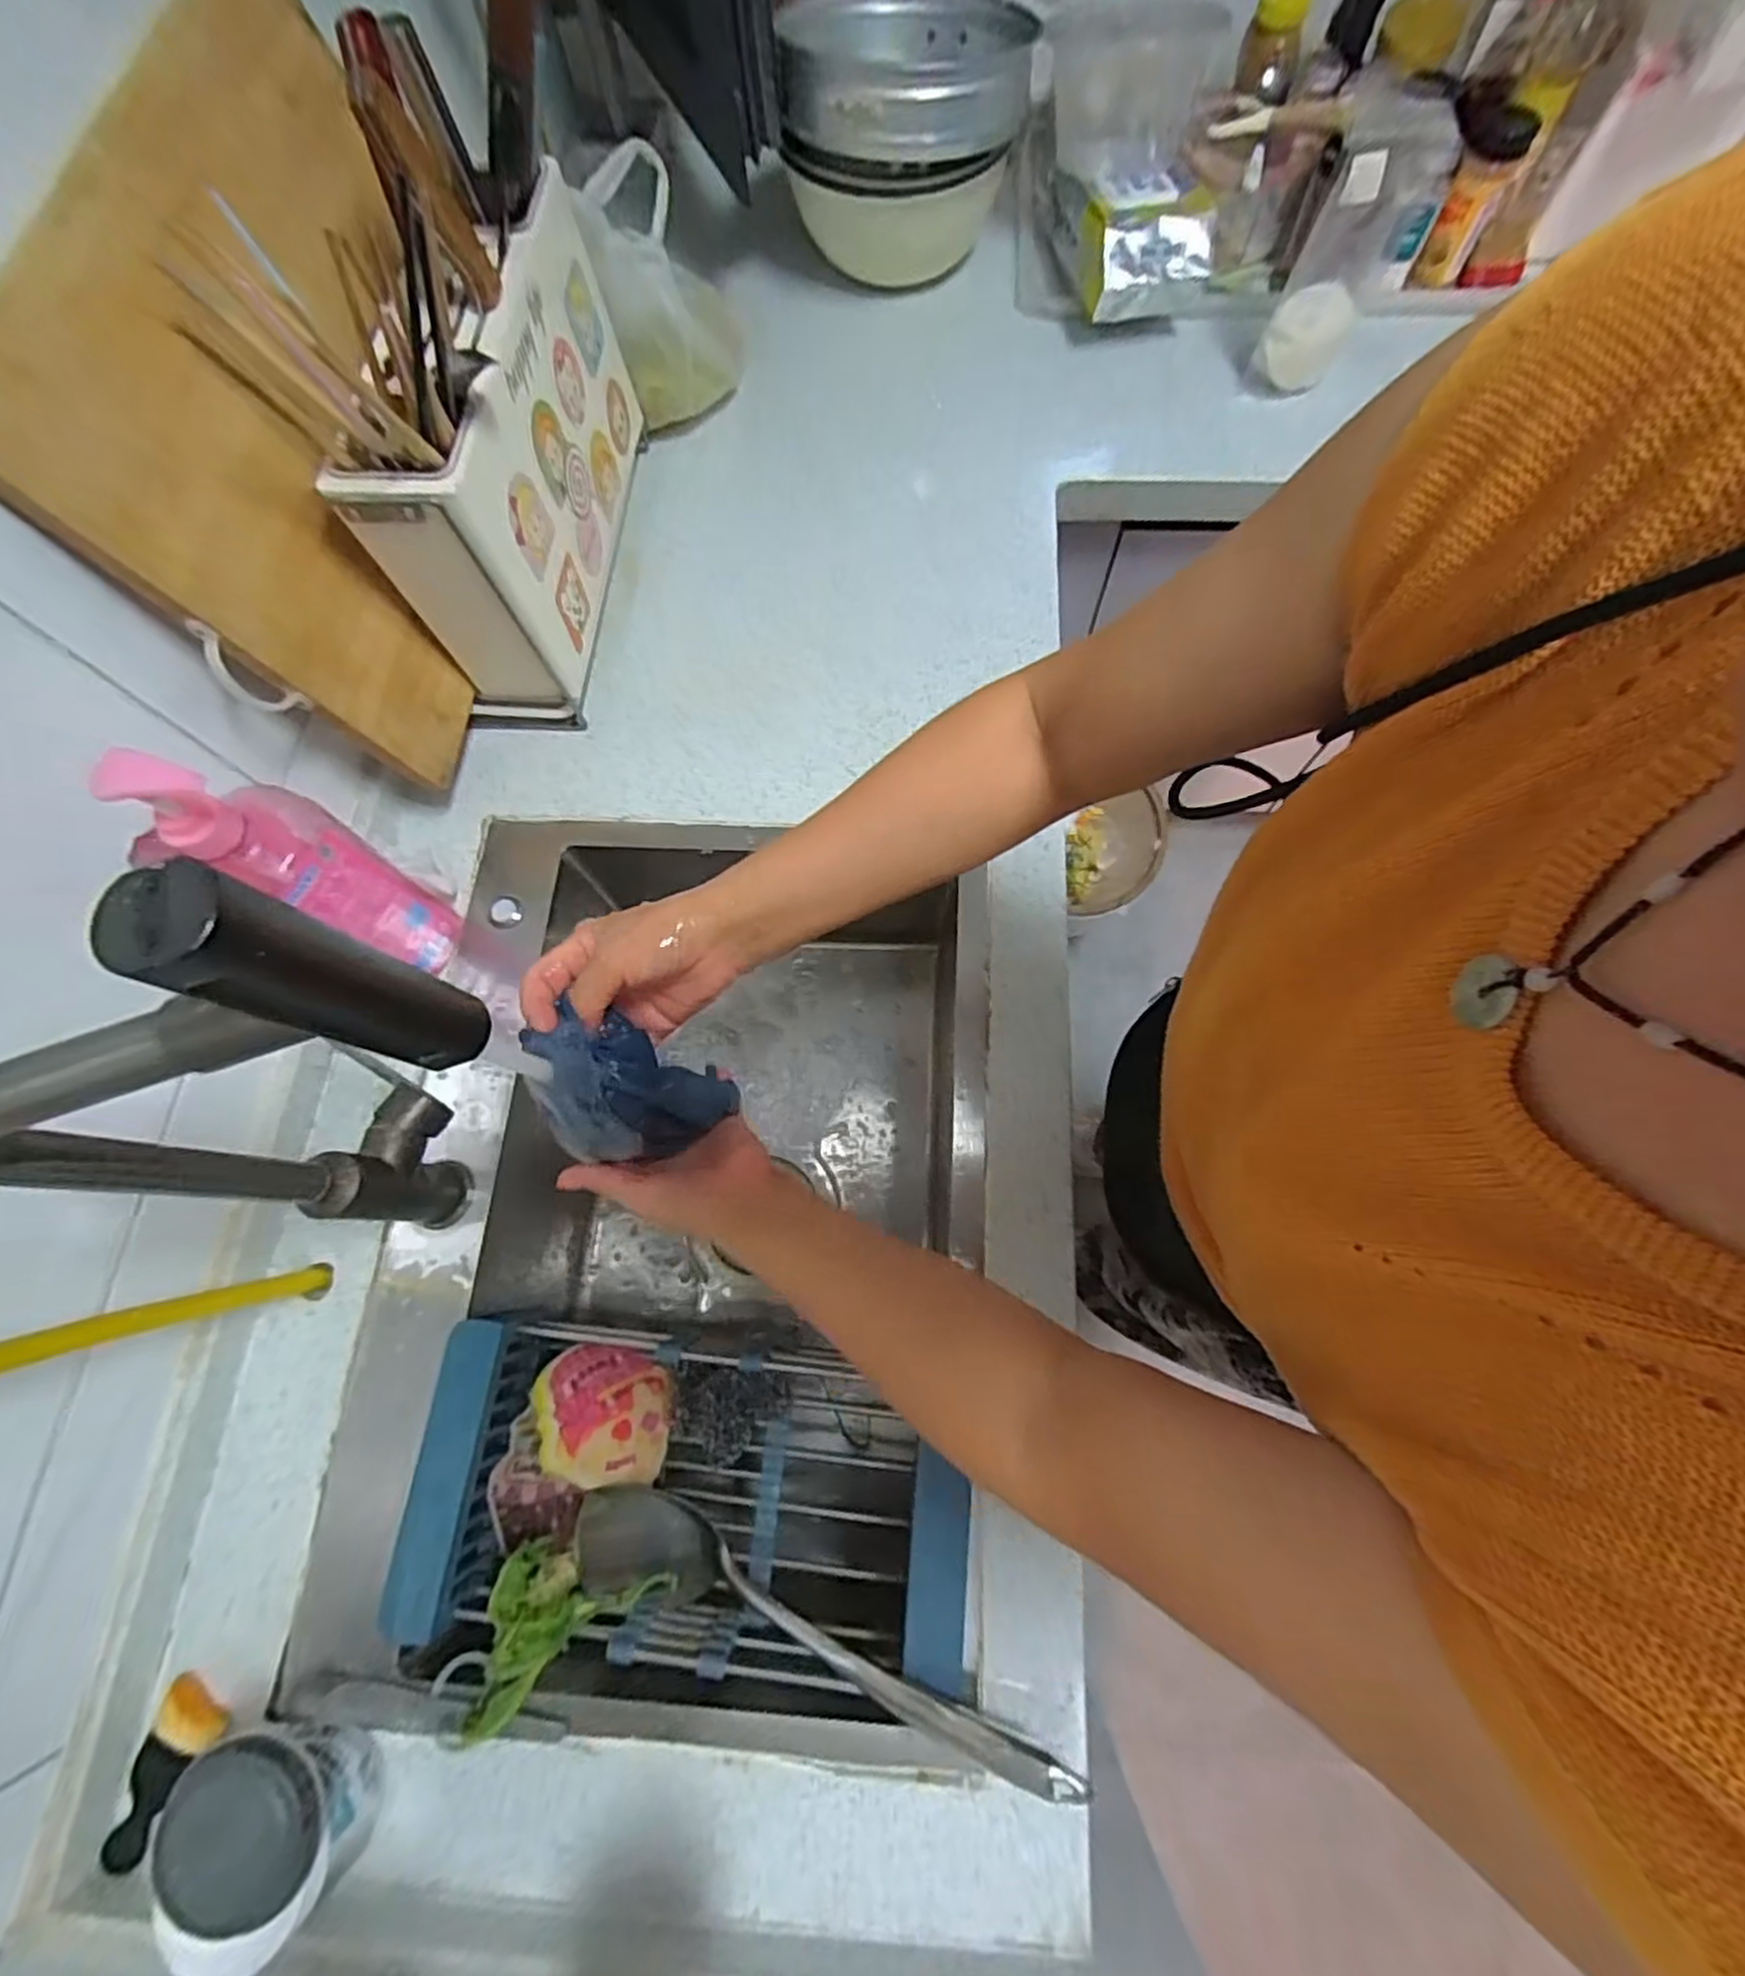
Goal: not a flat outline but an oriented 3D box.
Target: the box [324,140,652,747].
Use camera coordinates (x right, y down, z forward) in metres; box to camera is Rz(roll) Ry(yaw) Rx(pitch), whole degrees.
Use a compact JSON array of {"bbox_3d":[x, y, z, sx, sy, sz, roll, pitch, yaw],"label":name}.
[{"bbox_3d":[-0.289,-0.443,0.641,0.093,0.239,0.354,5,72,3],"label":"box"}]

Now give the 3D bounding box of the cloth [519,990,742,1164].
[{"bbox_3d":[-0.138,0.058,0.448,0.084,0.118,0.071,-16,72,-4],"label":"cloth"}]

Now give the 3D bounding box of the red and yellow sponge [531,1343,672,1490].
[{"bbox_3d":[-0.203,0.319,0.566,0.098,0.025,0.093,13,52,-26],"label":"red and yellow sponge"}]

